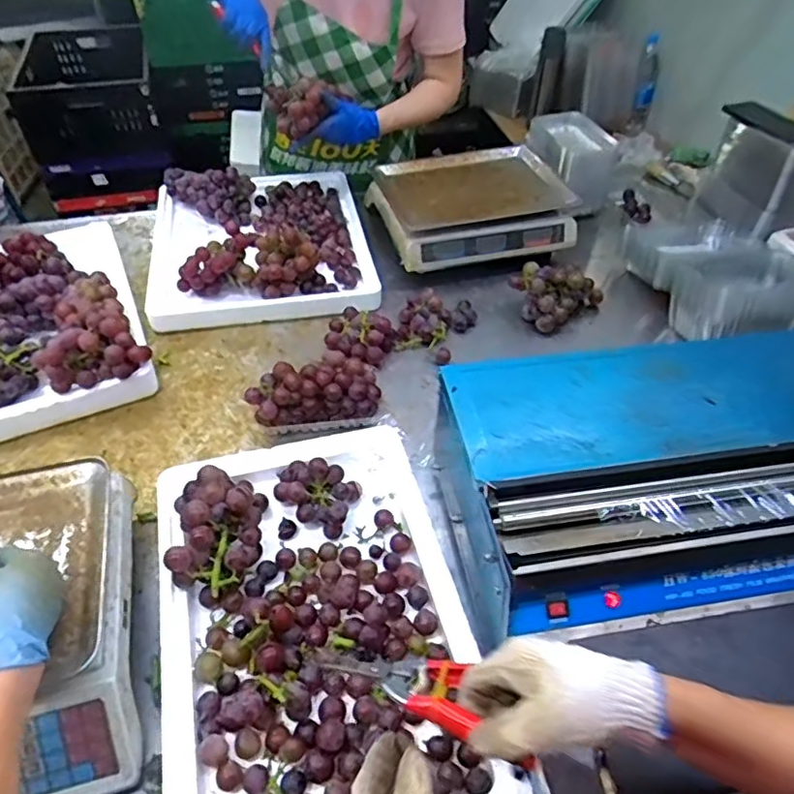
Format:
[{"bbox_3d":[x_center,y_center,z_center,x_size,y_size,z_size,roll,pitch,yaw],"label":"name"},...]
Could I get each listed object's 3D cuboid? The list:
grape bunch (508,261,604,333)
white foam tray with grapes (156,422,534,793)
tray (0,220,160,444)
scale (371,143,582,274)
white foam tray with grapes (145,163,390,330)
[{"bbox_3d":[0.269,-0.165,1.025,0.157,0.093,0.105,11,48,10],"label":"grape bunch"},{"bbox_3d":[-0.088,0.208,0.621,0.308,0.089,0.461,-11,48,-11],"label":"white foam tray with grapes"},{"bbox_3d":[-0.576,-0.135,0.943,0.300,0.116,0.446,-19,50,-18],"label":"tray"},{"bbox_3d":[0.145,-0.378,1.190,0.354,0.103,0.295,-9,48,-10],"label":"scale"},{"bbox_3d":[-0.258,-0.306,1.120,0.390,0.097,0.440,-8,48,-9],"label":"white foam tray with grapes"}]

